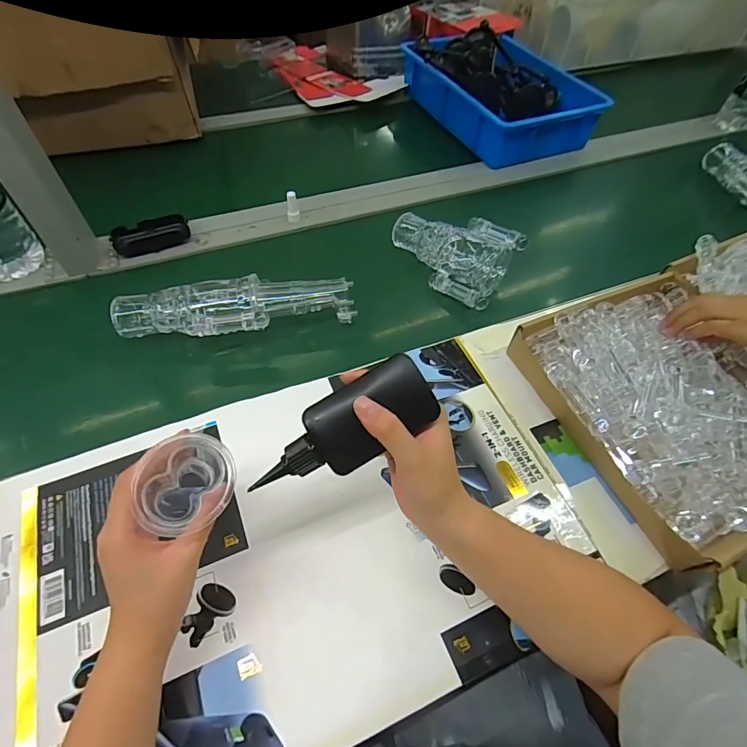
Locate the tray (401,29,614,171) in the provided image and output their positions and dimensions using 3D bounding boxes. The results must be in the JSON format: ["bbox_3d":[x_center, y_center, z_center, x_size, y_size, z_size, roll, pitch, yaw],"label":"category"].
[{"bbox_3d":[0.267,-0.612,0.913,0.264,0.108,0.394,-21,60,-17],"label":"tray"}]

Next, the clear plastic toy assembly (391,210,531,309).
[{"bbox_3d":[0.116,-0.192,0.639,0.186,0.059,0.114,34,61,18],"label":"clear plastic toy assembly"}]

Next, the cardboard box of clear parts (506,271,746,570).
[{"bbox_3d":[0.360,0.027,0.495,0.281,0.078,0.305,-19,59,-16],"label":"cardboard box of clear parts"}]

